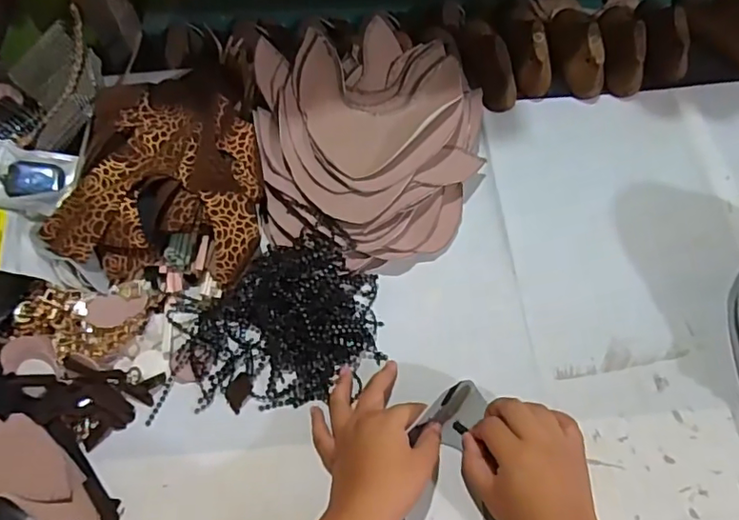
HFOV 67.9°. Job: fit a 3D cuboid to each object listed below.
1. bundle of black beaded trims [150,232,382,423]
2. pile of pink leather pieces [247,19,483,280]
[{"bbox_3d":[-0.091,0.054,0.496,0.196,0.033,0.147,-8,61,-3],"label":"bundle of black beaded trims"},{"bbox_3d":[0.004,-0.121,0.566,0.230,0.070,0.260,-4,61,-1],"label":"pile of pink leather pieces"}]

